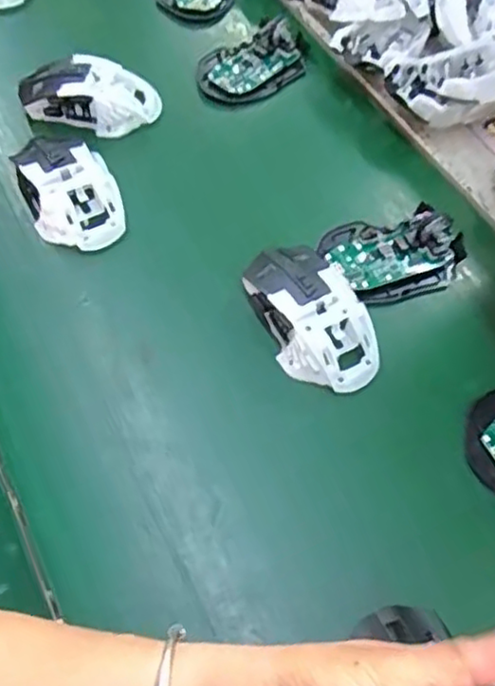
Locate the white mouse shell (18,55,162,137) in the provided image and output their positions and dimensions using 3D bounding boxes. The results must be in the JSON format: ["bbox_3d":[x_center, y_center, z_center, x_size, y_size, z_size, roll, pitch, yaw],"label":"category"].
[{"bbox_3d":[-0.134,-0.209,0.565,0.113,0.043,0.048,0,59,-1],"label":"white mouse shell"}]

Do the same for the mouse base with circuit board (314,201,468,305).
[{"bbox_3d":[0.111,-0.069,0.500,0.104,0.025,0.073,-17,61,-11],"label":"mouse base with circuit board"}]

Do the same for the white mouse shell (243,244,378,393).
[{"bbox_3d":[0.044,-0.020,0.457,0.063,0.041,0.109,-22,62,-13],"label":"white mouse shell"}]

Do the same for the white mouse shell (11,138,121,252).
[{"bbox_3d":[-0.138,-0.119,0.513,0.066,0.042,0.103,-22,62,-13],"label":"white mouse shell"}]

